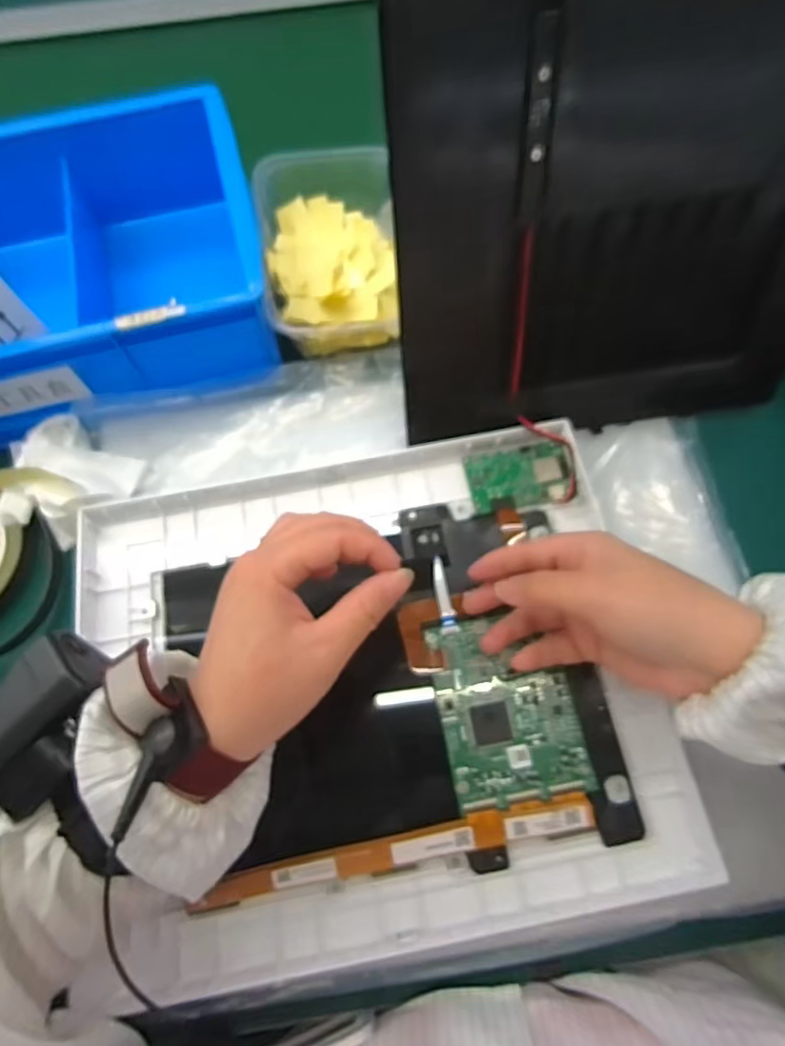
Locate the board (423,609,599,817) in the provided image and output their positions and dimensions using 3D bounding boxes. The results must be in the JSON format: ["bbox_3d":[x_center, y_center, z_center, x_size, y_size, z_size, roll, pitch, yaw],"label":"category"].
[{"bbox_3d":[0.060,0.096,0.299,0.069,0.004,0.094,-10,69,-2],"label":"board"}]

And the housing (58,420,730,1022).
[{"bbox_3d":[-0.014,0.083,0.309,0.298,0.017,0.253,-11,69,-2],"label":"housing"}]

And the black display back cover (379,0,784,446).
[{"bbox_3d":[0.120,-0.165,0.259,0.241,0.283,0.012,-10,46,-4],"label":"black display back cover"}]

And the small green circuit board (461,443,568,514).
[{"bbox_3d":[0.079,-0.029,0.352,0.062,0.007,0.040,-10,69,-2],"label":"small green circuit board"}]

